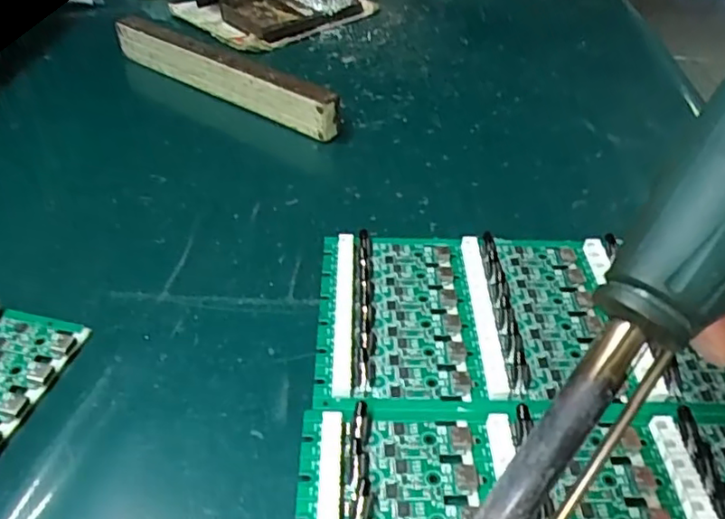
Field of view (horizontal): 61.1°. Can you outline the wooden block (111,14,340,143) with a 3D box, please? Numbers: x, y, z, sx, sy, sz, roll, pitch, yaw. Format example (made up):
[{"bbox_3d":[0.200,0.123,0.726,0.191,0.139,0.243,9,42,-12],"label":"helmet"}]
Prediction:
[{"bbox_3d":[-0.100,-0.131,0.433,0.201,0.036,0.014,26,46,26],"label":"wooden block"}]

